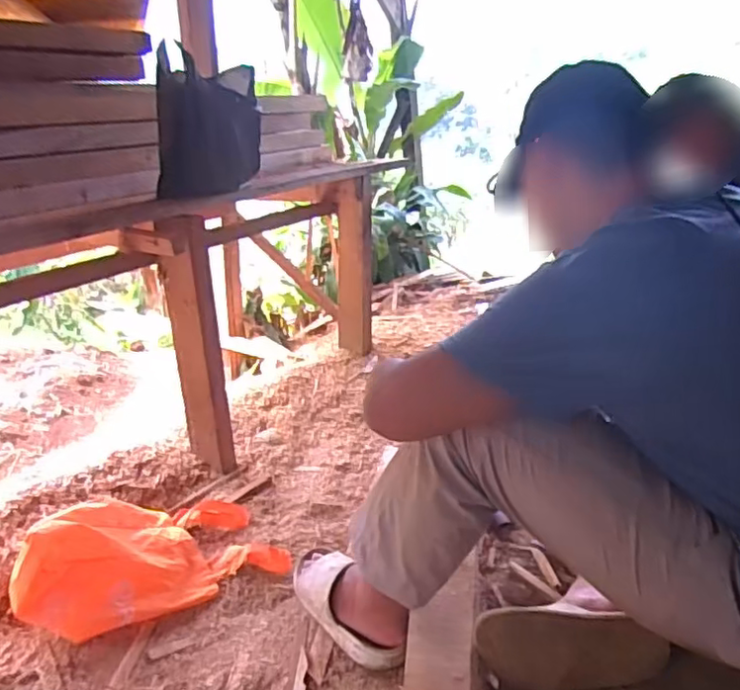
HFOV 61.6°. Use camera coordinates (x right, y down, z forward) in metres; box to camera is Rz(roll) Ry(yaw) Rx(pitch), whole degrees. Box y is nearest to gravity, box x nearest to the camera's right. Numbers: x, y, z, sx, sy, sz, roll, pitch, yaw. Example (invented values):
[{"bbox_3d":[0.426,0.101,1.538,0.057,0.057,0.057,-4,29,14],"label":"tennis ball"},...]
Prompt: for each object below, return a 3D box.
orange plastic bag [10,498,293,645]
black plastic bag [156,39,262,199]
[{"bbox_3d":[-0.444,0.361,1.238,0.453,0.210,0.282,-15,23,-25],"label":"orange plastic bag"},{"bbox_3d":[-0.366,-0.505,1.426,0.260,0.296,0.081,-19,26,-32],"label":"black plastic bag"}]

